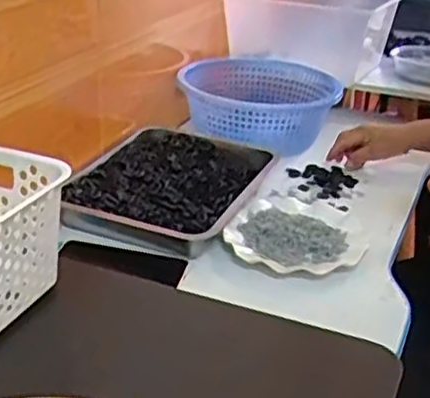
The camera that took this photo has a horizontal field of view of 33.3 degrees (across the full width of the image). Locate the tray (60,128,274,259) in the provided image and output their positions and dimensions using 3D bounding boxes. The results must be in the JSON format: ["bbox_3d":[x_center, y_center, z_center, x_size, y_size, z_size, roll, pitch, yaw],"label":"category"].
[{"bbox_3d":[-0.066,-0.028,1.022,0.230,0.036,0.321,11,27,15],"label":"tray"}]

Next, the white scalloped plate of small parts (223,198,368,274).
[{"bbox_3d":[0.110,0.044,0.923,0.167,0.017,0.169,3,27,-1],"label":"white scalloped plate of small parts"}]

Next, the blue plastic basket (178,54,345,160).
[{"bbox_3d":[0.074,-0.162,1.231,0.264,0.091,0.263,9,27,11],"label":"blue plastic basket"}]

